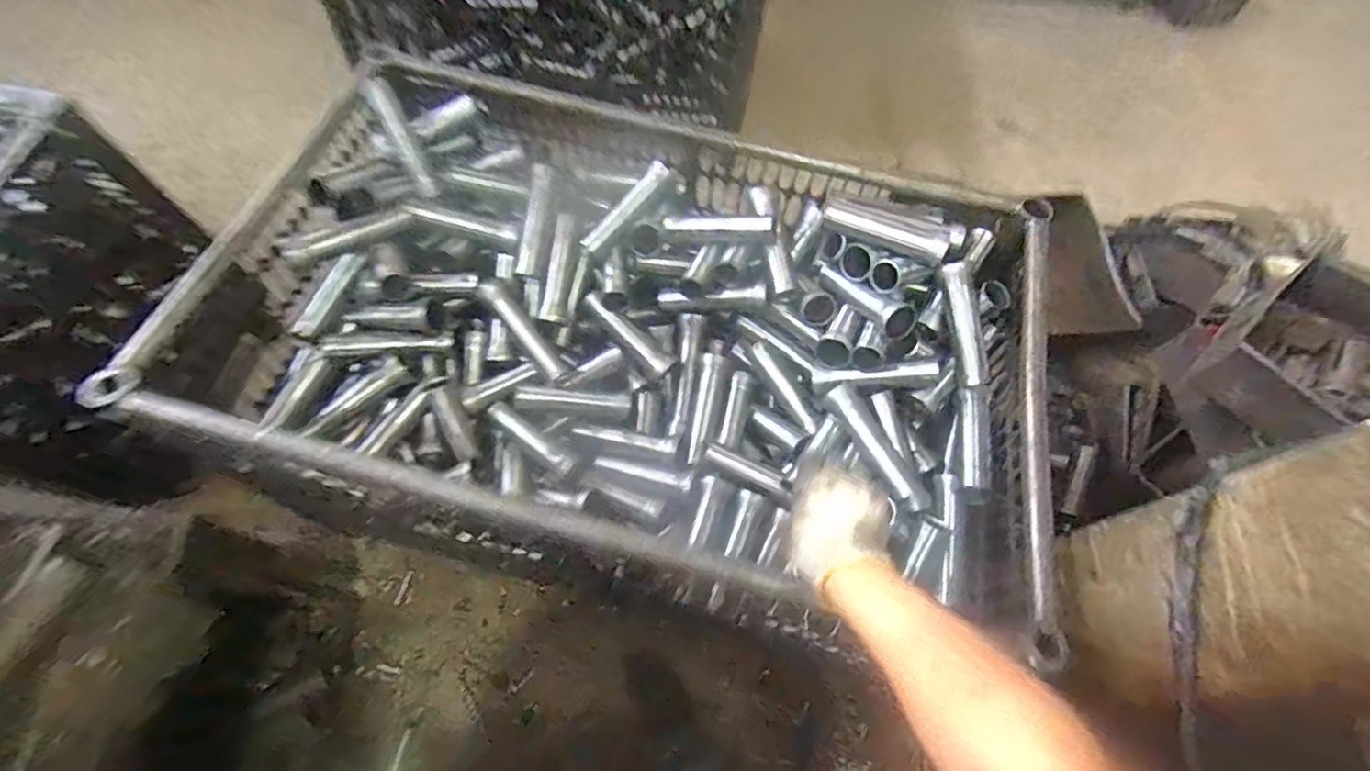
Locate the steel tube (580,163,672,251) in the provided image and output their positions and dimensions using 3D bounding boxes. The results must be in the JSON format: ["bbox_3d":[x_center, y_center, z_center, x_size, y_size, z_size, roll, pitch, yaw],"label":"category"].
[{"bbox_3d":[-0.103,-0.305,1.020,0.191,0.022,0.024,-44,71,10],"label":"steel tube"}]

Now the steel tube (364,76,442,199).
[{"bbox_3d":[-0.482,-0.419,1.011,0.035,0.032,0.198,-28,109,-16],"label":"steel tube"}]

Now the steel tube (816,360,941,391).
[{"bbox_3d":[0.306,-0.016,0.950,0.194,0.033,0.033,-1,64,-4],"label":"steel tube"}]

